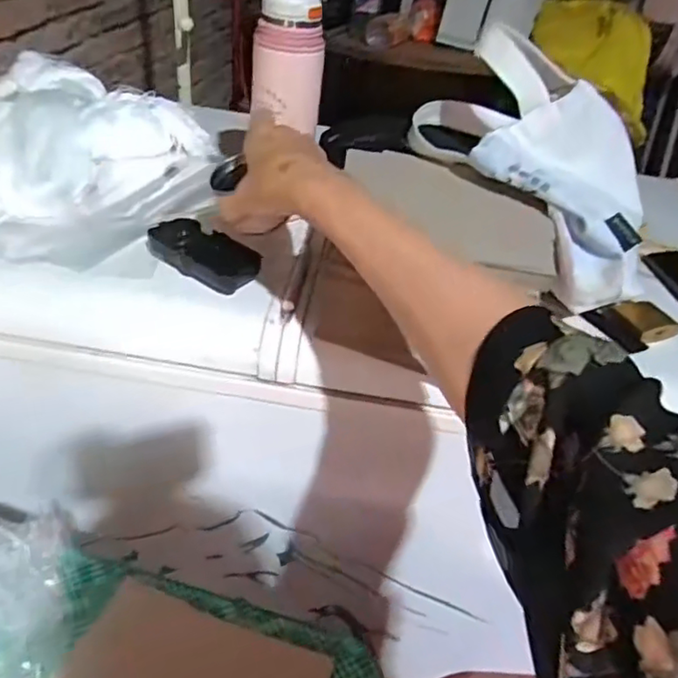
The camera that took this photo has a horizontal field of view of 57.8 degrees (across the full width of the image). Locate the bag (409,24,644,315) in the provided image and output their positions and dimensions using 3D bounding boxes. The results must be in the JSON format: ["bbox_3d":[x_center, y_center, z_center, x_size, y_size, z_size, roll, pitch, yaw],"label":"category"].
[{"bbox_3d":[0.184,-0.178,0.588,0.262,0.174,0.137,30,43,28],"label":"bag"}]

